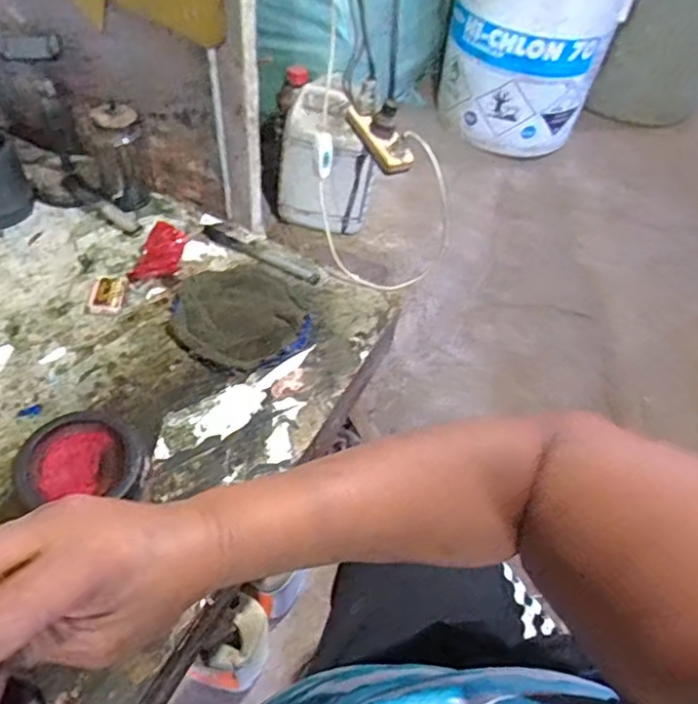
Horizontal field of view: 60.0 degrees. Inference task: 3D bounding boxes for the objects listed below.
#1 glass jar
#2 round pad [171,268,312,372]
[{"bbox_3d":[-0.322,-0.272,0.852,0.066,0.144,0.066,3,50,-4],"label":"glass jar"},{"bbox_3d":[-0.141,-0.048,0.769,0.160,0.017,0.168,3,50,-4],"label":"round pad"}]

